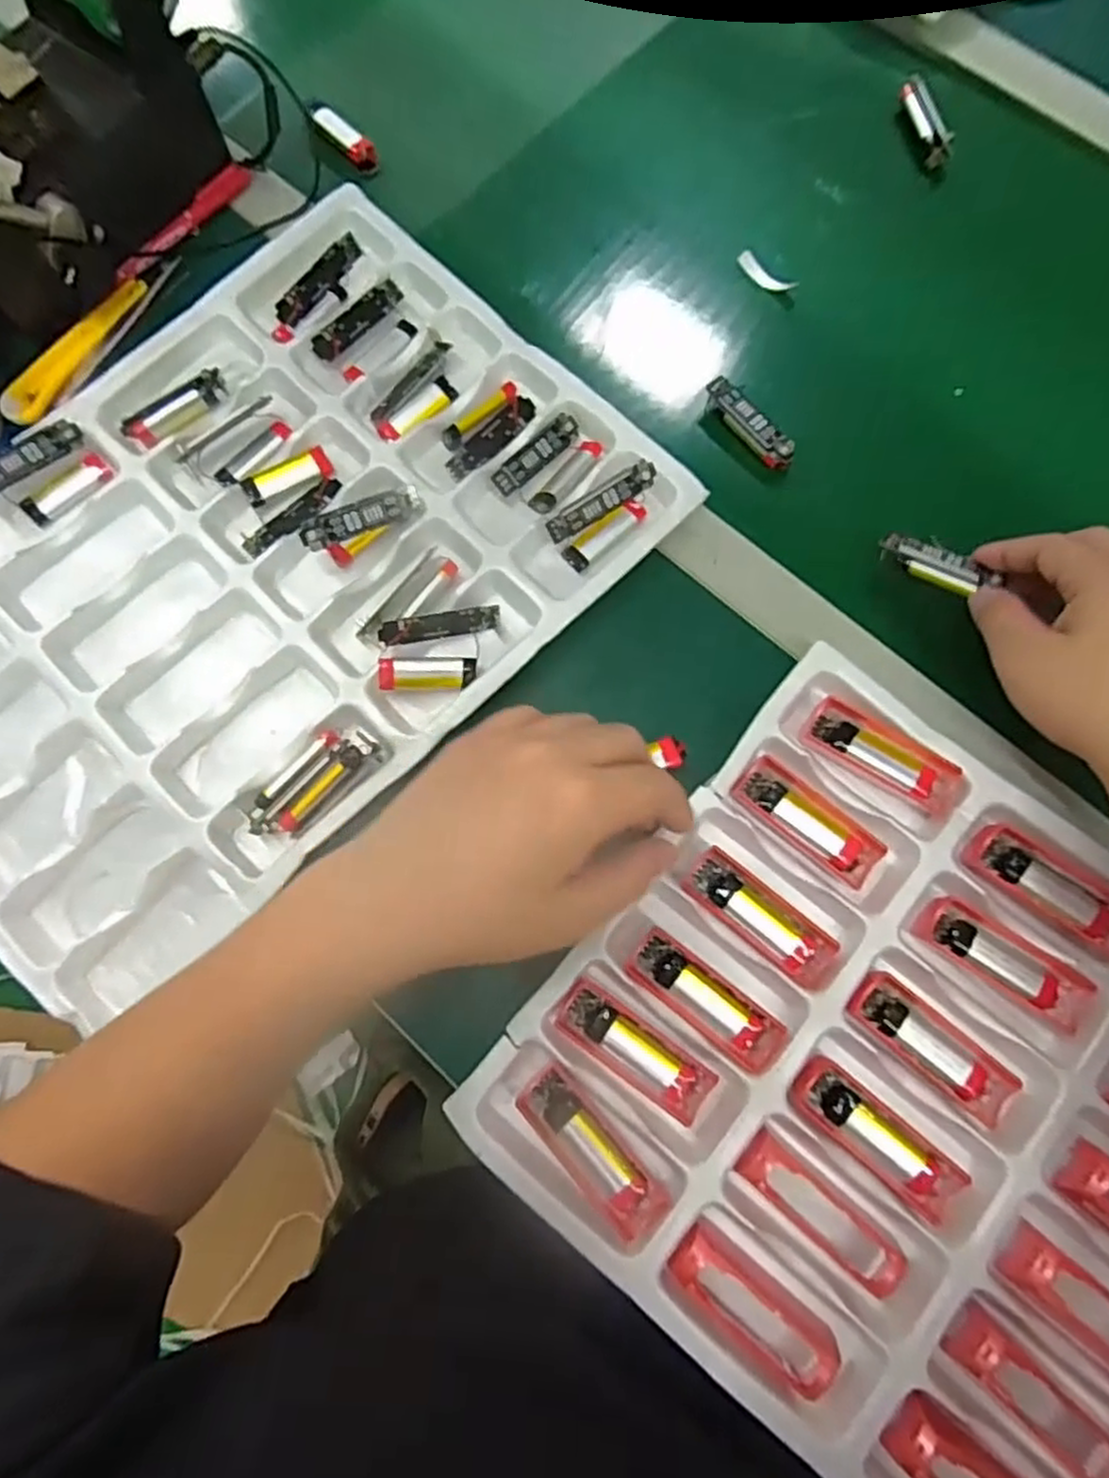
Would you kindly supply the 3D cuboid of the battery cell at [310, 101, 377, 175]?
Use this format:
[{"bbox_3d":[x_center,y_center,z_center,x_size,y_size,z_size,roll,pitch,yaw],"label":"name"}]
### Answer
[{"bbox_3d":[-0.149,-0.425,0.524,0.057,0.018,0.021,41,80,10],"label":"battery cell"}]

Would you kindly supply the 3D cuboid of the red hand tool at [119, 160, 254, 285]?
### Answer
[{"bbox_3d":[-0.251,-0.349,0.500,0.010,0.012,0.120,38,79,10],"label":"red hand tool"}]

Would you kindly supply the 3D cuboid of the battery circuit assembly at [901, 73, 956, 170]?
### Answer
[{"bbox_3d":[0.260,-0.435,0.519,0.012,0.021,0.071,-10,76,-2],"label":"battery circuit assembly"}]

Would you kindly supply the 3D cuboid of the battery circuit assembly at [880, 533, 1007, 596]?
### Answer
[{"bbox_3d":[0.217,-0.100,0.418,0.063,0.010,0.022,31,78,20],"label":"battery circuit assembly"}]

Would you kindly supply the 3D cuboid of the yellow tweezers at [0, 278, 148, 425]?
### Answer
[{"bbox_3d":[-0.309,-0.253,0.475,0.026,0.009,0.123,27,78,7],"label":"yellow tweezers"}]

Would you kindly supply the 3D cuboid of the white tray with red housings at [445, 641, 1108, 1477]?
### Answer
[{"bbox_3d":[0.194,0.178,0.355,0.371,0.027,0.311,39,79,9],"label":"white tray with red housings"}]

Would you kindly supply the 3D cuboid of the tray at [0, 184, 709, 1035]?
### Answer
[{"bbox_3d":[-0.184,-0.096,0.432,0.454,0.034,0.322,-44,80,-10],"label":"tray"}]

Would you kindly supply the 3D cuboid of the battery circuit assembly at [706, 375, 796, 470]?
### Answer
[{"bbox_3d":[0.121,-0.195,0.457,0.018,0.017,0.068,-41,80,-9],"label":"battery circuit assembly"}]

